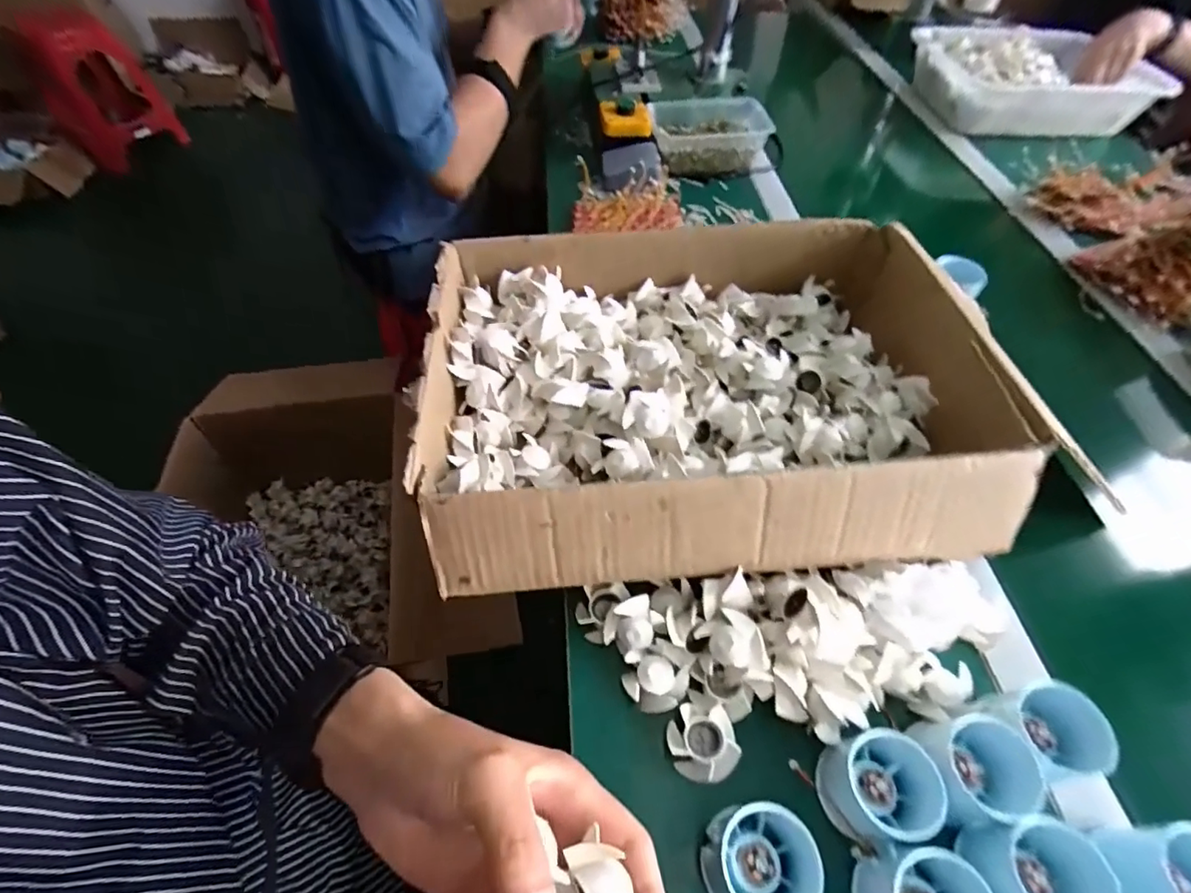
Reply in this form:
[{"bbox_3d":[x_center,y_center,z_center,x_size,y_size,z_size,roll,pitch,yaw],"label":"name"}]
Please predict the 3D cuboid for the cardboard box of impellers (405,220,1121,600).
[{"bbox_3d":[0.081,-0.055,0.445,0.420,0.088,0.320,-4,53,-5],"label":"cardboard box of impellers"}]

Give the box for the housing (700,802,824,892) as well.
[{"bbox_3d":[0.094,0.231,0.299,0.063,0.048,0.054,4,53,1],"label":"housing"}]

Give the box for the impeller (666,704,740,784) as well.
[{"bbox_3d":[0.068,0.188,0.346,0.041,0.019,0.042,-2,53,-3],"label":"impeller"}]

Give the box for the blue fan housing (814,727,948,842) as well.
[{"bbox_3d":[0.169,0.200,0.321,0.063,0.049,0.051,2,53,-1],"label":"blue fan housing"}]

